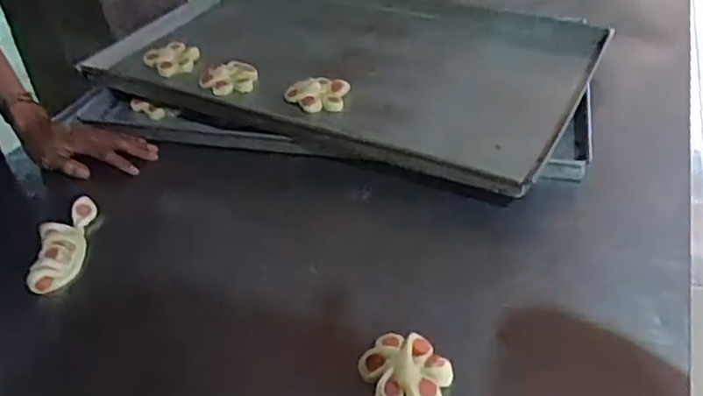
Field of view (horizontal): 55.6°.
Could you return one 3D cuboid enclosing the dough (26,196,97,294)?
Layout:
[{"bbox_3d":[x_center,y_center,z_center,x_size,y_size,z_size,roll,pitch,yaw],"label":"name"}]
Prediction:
[{"bbox_3d":[-0.336,0.051,0.773,0.055,0.022,0.128,-4,39,1],"label":"dough"}]

